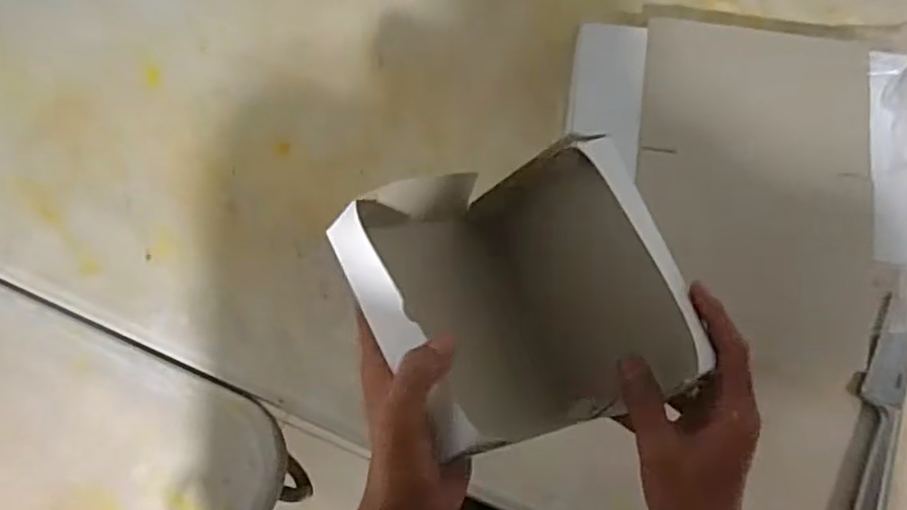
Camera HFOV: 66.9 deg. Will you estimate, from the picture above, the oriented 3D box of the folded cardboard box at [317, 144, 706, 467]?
[{"bbox_3d":[0.035,0.028,0.454,0.174,0.124,0.186,-23,77,-7],"label":"folded cardboard box"}]

